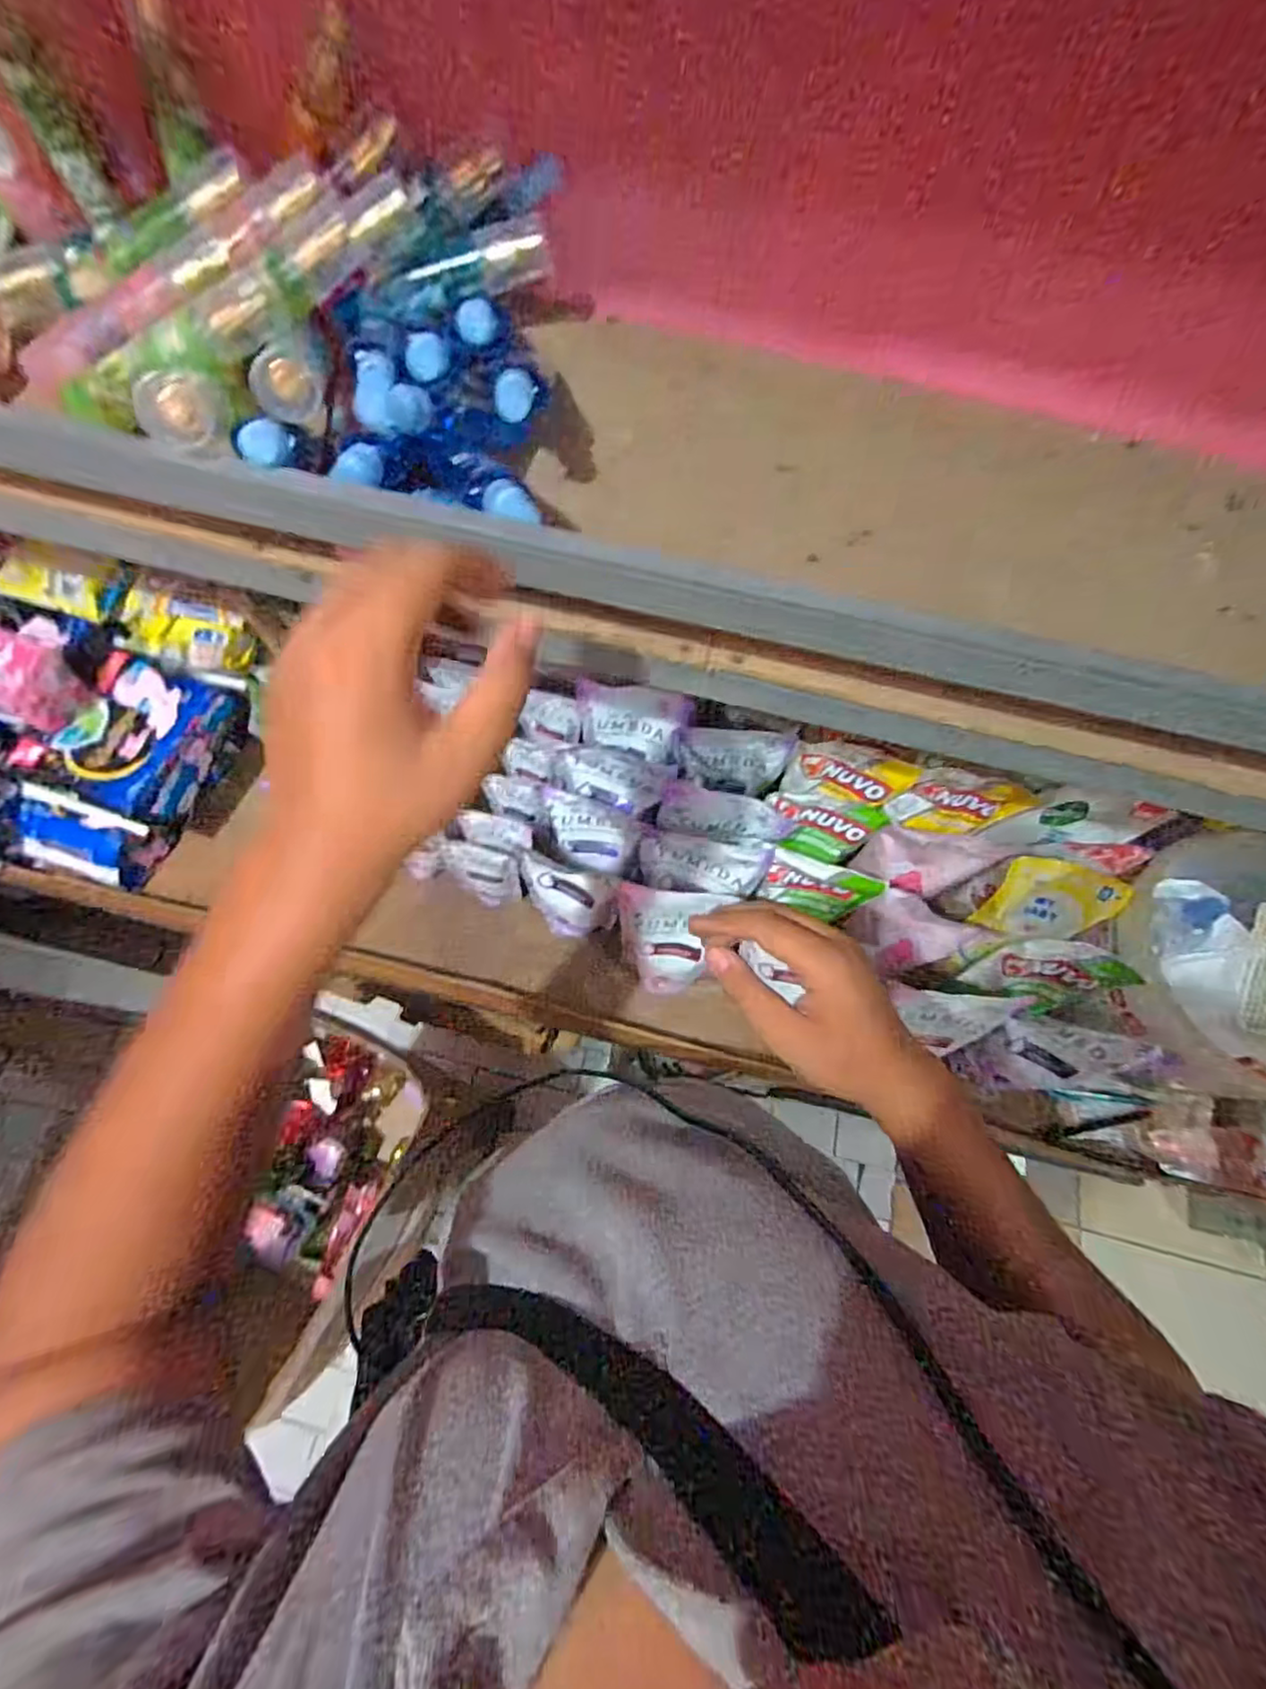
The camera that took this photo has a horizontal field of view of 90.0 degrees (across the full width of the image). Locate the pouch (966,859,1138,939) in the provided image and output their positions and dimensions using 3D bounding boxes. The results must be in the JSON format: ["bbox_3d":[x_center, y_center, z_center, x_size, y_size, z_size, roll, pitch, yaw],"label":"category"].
[{"bbox_3d":[0.444,0.063,0.675,0.113,0.091,0.022,18,26,12],"label":"pouch"}]

